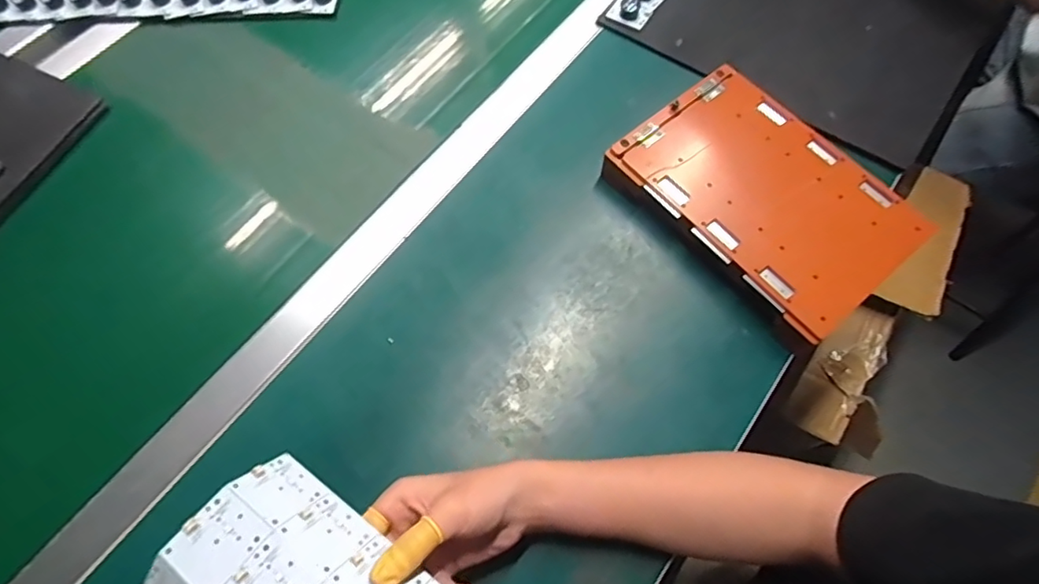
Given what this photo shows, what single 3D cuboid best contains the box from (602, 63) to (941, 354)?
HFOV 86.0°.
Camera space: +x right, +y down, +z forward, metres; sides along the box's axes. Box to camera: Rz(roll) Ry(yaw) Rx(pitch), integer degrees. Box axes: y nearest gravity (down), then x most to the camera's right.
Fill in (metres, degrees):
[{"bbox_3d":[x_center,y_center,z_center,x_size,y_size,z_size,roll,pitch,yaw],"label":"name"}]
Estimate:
[{"bbox_3d":[0.220,-0.083,0.522,0.170,0.052,0.245,-38,72,-13],"label":"box"}]

